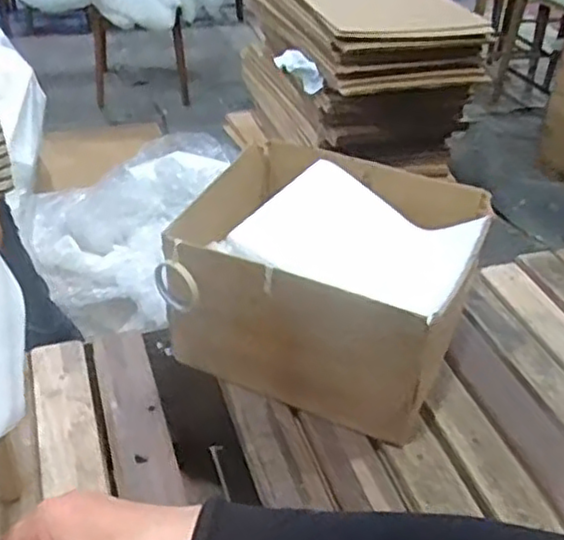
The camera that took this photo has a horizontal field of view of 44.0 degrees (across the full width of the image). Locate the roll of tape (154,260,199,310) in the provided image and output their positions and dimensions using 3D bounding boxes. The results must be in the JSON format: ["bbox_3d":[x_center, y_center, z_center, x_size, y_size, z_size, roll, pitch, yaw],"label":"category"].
[{"bbox_3d":[-0.169,0.020,1.102,0.096,0.087,0.012,28,43,29],"label":"roll of tape"}]

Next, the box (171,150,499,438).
[{"bbox_3d":[0.077,0.015,1.230,0.473,0.274,0.398,14,38,14],"label":"box"}]

